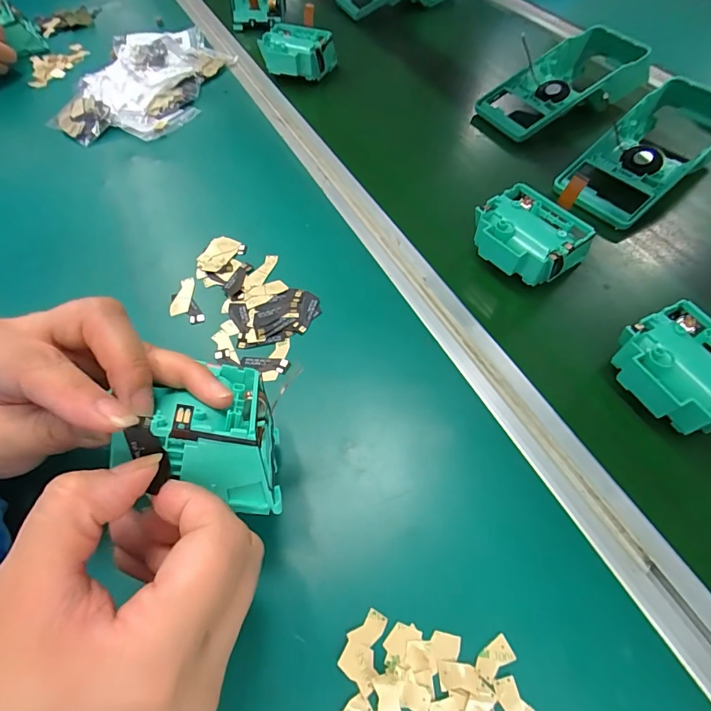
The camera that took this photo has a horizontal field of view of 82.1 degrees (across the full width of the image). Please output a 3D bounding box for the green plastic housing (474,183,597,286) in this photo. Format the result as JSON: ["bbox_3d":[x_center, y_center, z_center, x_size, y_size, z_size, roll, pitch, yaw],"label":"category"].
[{"bbox_3d":[0.136,-0.094,0.324,0.064,0.033,0.074,-35,61,-15],"label":"green plastic housing"}]

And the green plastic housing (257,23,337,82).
[{"bbox_3d":[-0.073,-0.375,0.508,0.080,0.040,0.060,21,61,15],"label":"green plastic housing"}]

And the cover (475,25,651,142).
[{"bbox_3d":[0.231,-0.299,0.444,0.182,0.047,0.089,-24,60,-12],"label":"cover"}]

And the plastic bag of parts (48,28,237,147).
[{"bbox_3d":[-0.253,-0.340,0.499,0.150,0.026,0.258,9,60,11],"label":"plastic bag of parts"}]

